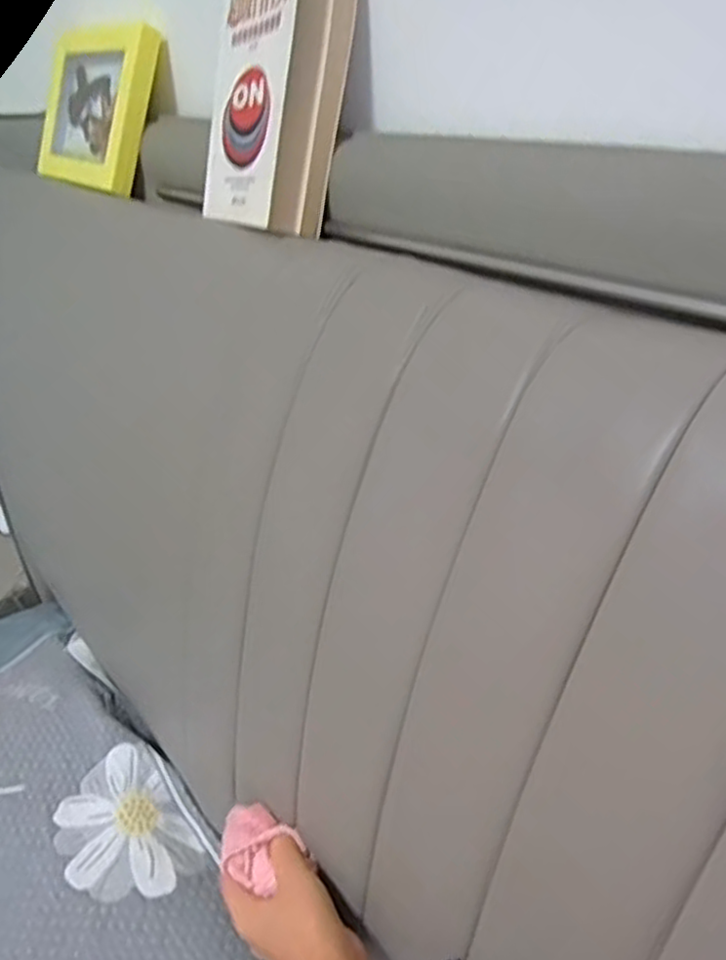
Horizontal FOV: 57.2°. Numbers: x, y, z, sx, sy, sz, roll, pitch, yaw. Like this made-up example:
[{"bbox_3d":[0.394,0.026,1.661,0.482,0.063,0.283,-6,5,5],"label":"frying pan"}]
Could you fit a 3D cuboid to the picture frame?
[{"bbox_3d":[-0.295,-0.401,0.721,0.206,0.154,0.028,29,19,37],"label":"picture frame"}]

